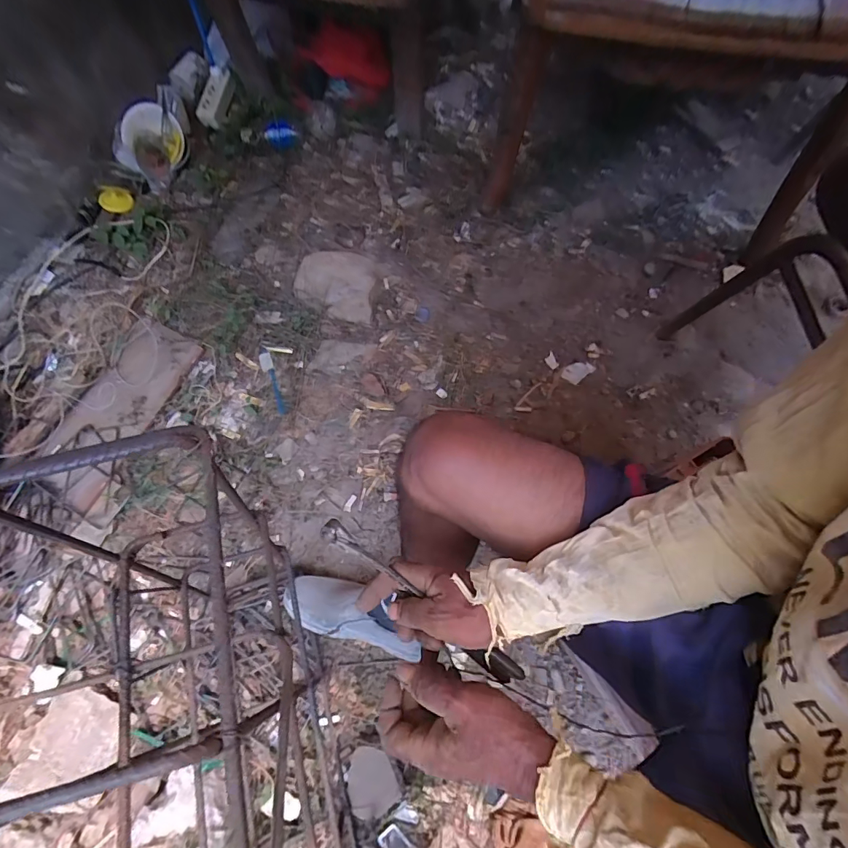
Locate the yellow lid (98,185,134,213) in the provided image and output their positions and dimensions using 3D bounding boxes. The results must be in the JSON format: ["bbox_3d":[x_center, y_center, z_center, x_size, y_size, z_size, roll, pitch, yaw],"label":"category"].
[{"bbox_3d":[-0.786,-0.569,1.086,0.091,0.020,0.069,5,76,0],"label":"yellow lid"}]

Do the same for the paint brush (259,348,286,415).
[{"bbox_3d":[-0.334,-0.095,0.935,0.027,0.013,0.169,-21,67,-3],"label":"paint brush"}]

